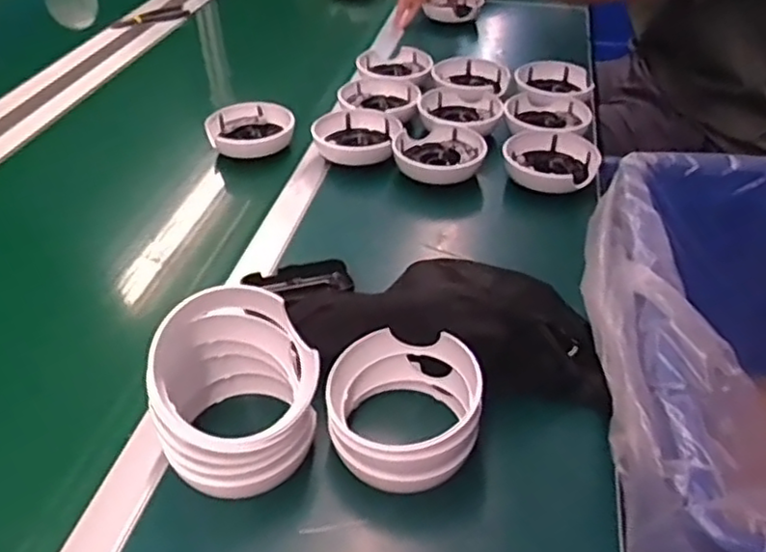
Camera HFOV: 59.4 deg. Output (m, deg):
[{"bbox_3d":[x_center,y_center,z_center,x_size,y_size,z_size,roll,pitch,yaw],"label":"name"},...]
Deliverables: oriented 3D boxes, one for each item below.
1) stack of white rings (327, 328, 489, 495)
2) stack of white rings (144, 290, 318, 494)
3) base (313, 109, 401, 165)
[{"bbox_3d":[0.017,0.106,0.531,0.119,0.066,0.113,3,38,1],"label":"stack of white rings"},{"bbox_3d":[-0.107,0.089,0.507,0.114,0.125,0.110,-3,38,-7],"label":"stack of white rings"},{"bbox_3d":[-0.034,-0.182,0.889,0.111,0.035,0.117,-5,40,-6],"label":"base"}]

